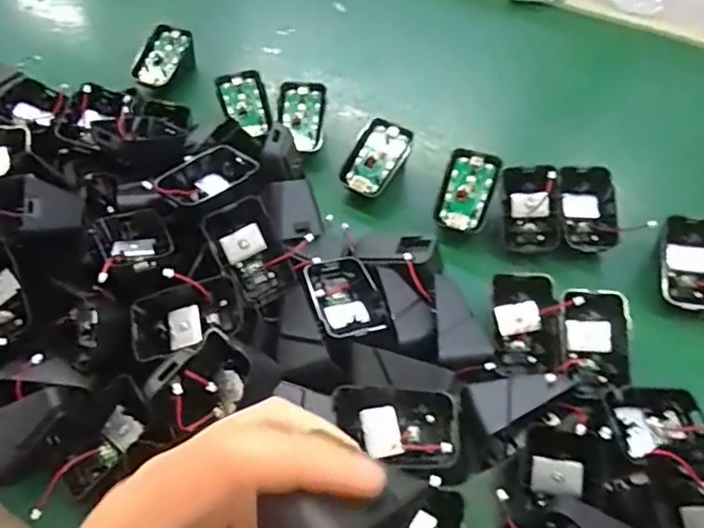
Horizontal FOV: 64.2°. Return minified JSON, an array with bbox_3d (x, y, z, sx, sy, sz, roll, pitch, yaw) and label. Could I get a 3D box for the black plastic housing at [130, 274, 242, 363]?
[{"bbox_3d":[-0.107,0.034,0.360,0.068,0.024,0.038,-16,57,-12],"label":"black plastic housing"}]

